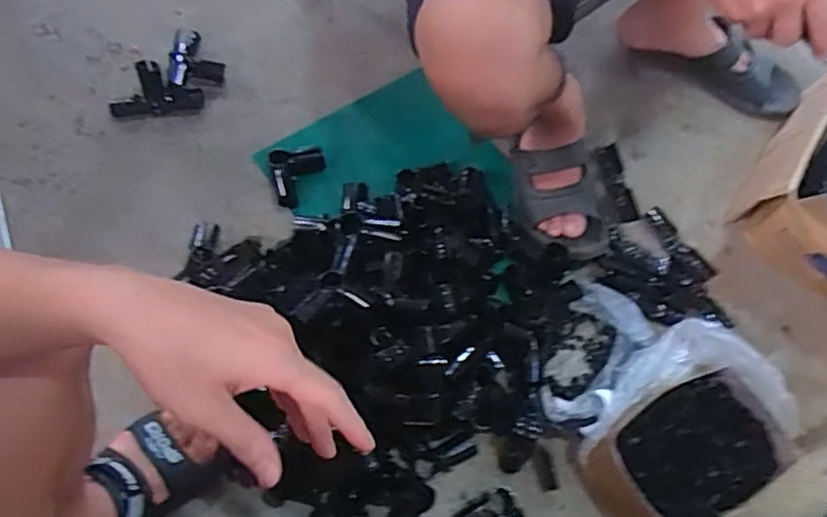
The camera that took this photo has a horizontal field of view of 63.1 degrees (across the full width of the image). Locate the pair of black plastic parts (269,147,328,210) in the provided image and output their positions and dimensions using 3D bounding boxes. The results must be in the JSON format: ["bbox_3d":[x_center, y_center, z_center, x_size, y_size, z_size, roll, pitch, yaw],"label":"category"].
[{"bbox_3d":[-0.163,-0.116,0.967,0.080,0.031,0.087,-10,69,-9],"label":"pair of black plastic parts"}]

